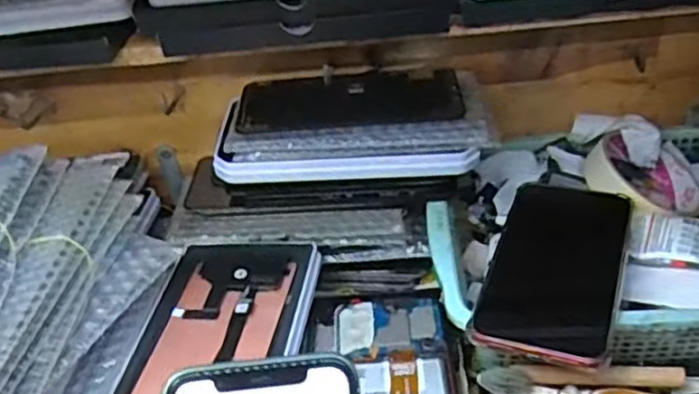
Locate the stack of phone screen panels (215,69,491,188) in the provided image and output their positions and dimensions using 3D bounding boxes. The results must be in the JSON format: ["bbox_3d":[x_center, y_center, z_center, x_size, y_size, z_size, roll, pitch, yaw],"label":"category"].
[{"bbox_3d":[0.003,-0.051,0.489,0.178,0.035,0.087,-4,38,4],"label":"stack of phone screen panels"}]

